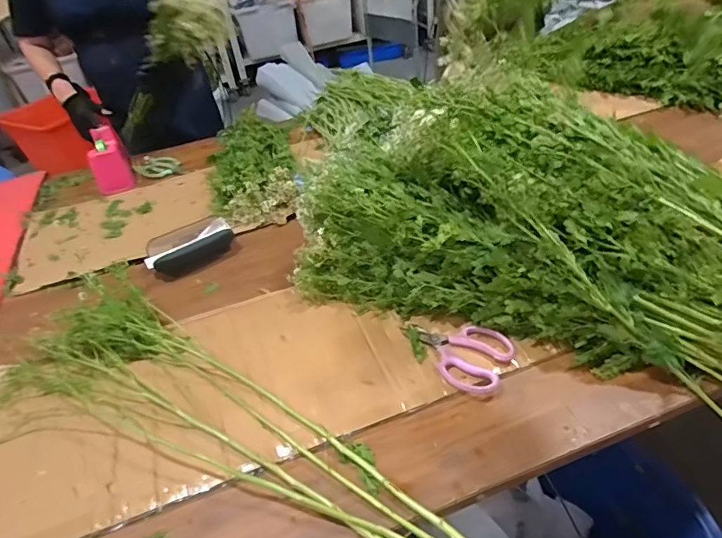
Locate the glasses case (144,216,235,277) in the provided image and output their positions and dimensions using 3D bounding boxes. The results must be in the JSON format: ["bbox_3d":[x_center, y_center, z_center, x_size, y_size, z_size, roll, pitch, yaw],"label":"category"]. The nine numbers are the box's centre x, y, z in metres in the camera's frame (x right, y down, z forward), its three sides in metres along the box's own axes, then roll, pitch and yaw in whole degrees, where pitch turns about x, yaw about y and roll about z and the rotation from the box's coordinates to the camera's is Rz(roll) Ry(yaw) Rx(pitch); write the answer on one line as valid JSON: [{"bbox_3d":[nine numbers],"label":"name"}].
[{"bbox_3d":[-0.336,-0.046,0.905,0.163,0.053,0.071,-32,46,-25],"label":"glasses case"}]

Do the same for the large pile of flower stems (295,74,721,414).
[{"bbox_3d":[0.321,-0.060,0.682,0.788,0.244,0.436,20,48,29],"label":"large pile of flower stems"}]

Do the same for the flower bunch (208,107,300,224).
[{"bbox_3d":[-0.268,-0.273,1.147,0.180,0.098,0.488,-13,41,-6],"label":"flower bunch"}]

